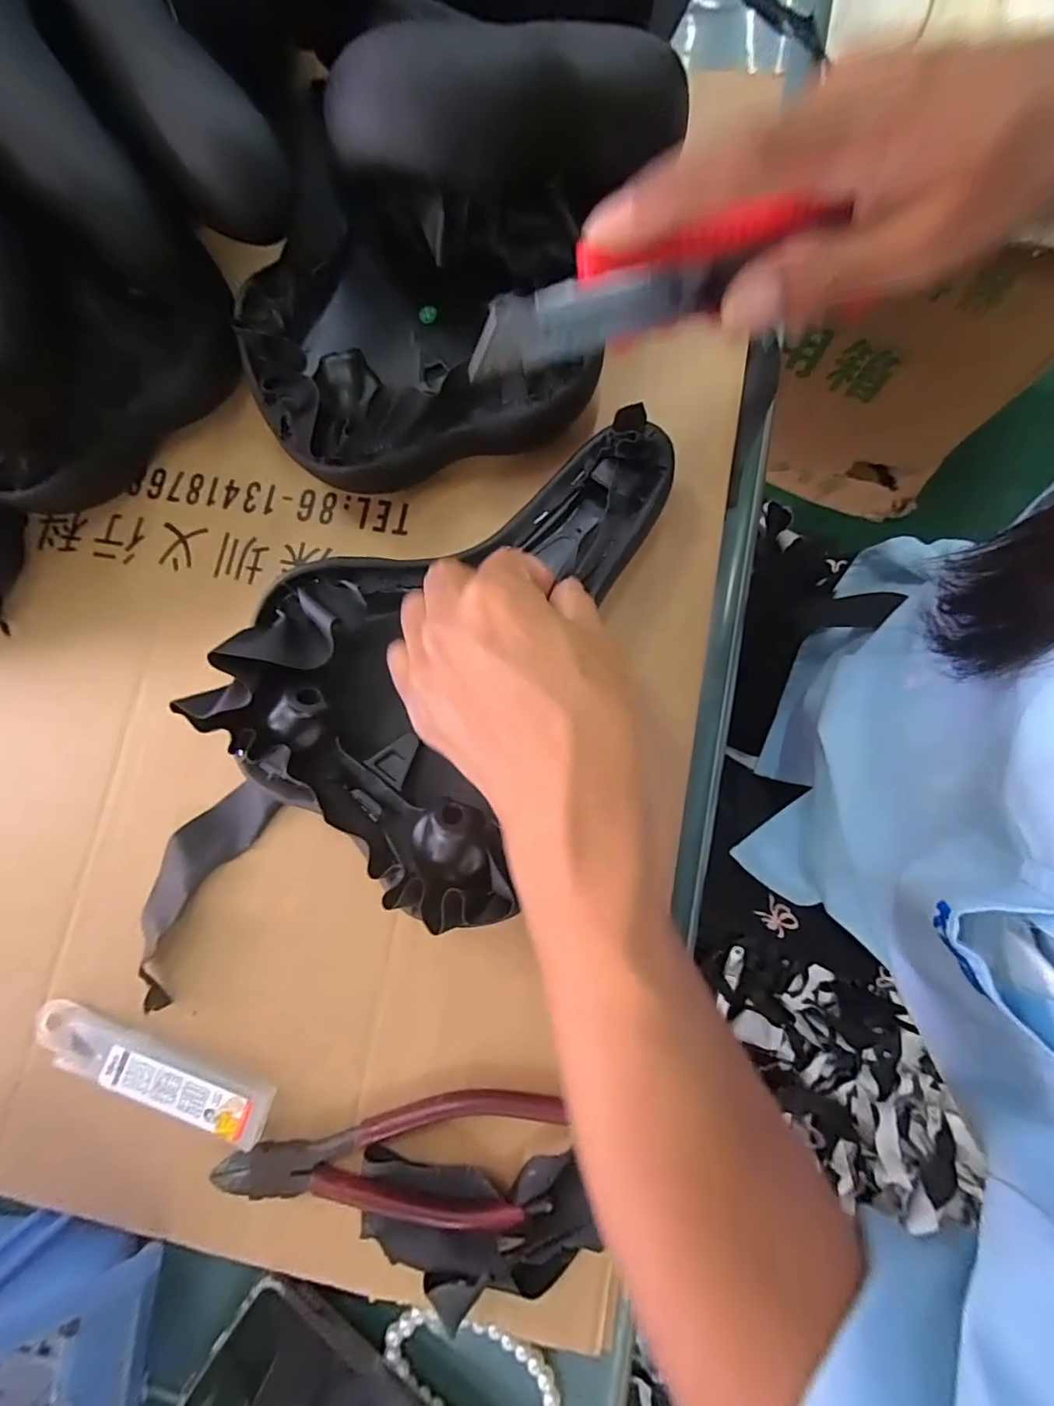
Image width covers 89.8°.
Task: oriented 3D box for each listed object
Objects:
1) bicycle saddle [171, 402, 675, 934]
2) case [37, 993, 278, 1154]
[{"bbox_3d":[-0.012,-0.033,0.244,0.151,0.066,0.234,40,83,8],"label":"bicycle saddle"},{"bbox_3d":[-0.182,0.174,0.252,0.127,0.010,0.026,16,83,6],"label":"case"}]

